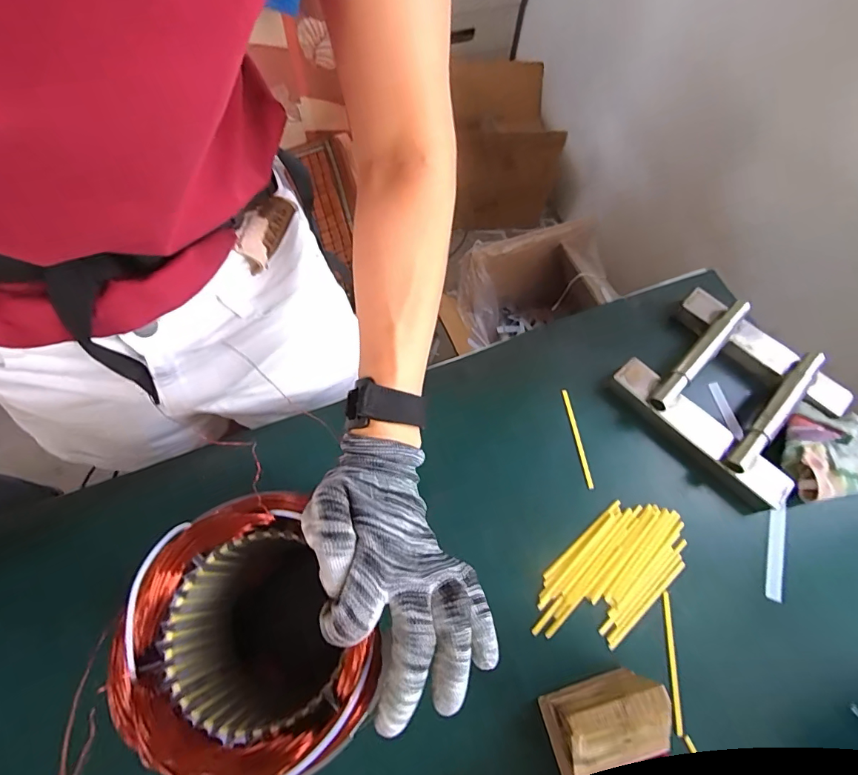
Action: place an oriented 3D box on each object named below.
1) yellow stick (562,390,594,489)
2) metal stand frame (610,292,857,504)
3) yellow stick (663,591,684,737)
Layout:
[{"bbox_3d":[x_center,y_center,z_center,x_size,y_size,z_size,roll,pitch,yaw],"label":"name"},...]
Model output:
[{"bbox_3d":[0.161,0.053,0.471,0.006,0.005,0.110,-7,67,-4],"label":"yellow stick"},{"bbox_3d":[0.335,-0.001,0.480,0.199,0.050,0.180,43,73,15],"label":"metal stand frame"},{"bbox_3d":[0.219,0.244,0.390,0.006,0.004,0.109,8,67,2],"label":"yellow stick"}]

